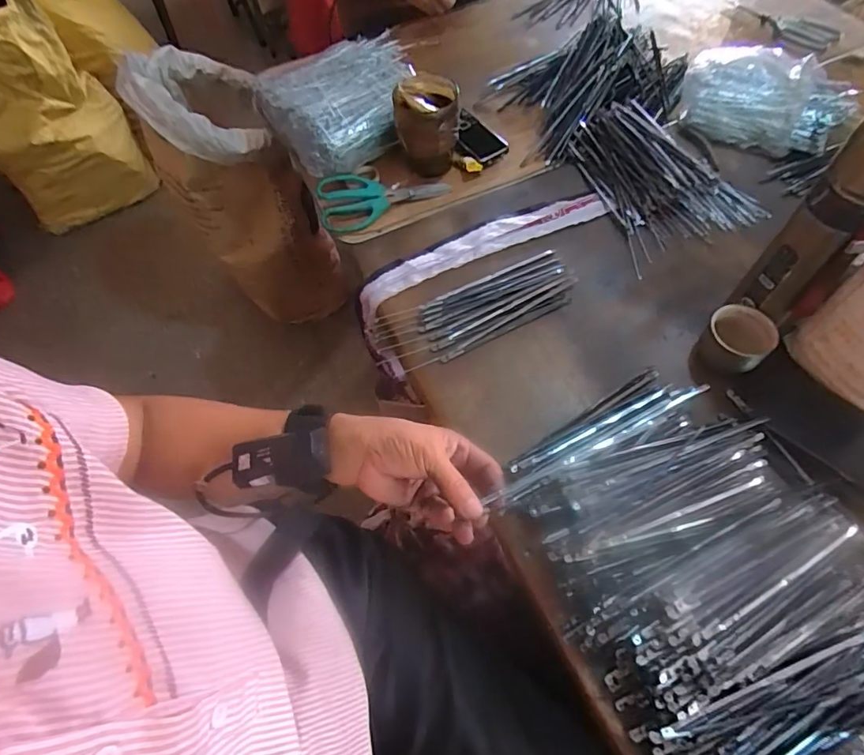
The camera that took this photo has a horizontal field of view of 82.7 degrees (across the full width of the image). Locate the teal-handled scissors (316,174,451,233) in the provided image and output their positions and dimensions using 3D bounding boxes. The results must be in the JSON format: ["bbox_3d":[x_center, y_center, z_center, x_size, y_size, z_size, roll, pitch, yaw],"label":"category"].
[{"bbox_3d":[-0.065,-0.248,0.685,0.179,0.010,0.084,-8,77,-6],"label":"teal-handled scissors"}]

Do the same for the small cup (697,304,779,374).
[{"bbox_3d":[0.323,-0.038,0.523,0.060,0.045,0.063,-2,61,3],"label":"small cup"}]

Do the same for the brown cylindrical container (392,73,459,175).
[{"bbox_3d":[-0.006,-0.343,0.680,0.082,0.111,0.084,-2,61,3],"label":"brown cylindrical container"}]

